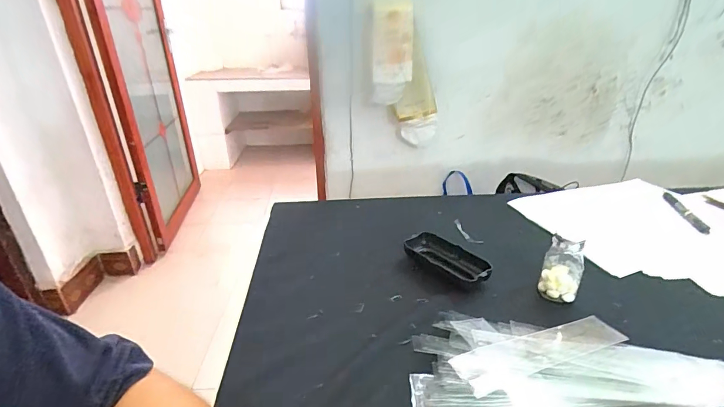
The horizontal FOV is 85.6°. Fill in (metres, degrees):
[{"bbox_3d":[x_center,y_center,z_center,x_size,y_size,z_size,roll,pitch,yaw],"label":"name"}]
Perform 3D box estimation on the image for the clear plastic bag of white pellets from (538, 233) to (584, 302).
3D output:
[{"bbox_3d":[0.222,0.073,0.432,0.038,0.073,0.027,9,31,19],"label":"clear plastic bag of white pellets"}]

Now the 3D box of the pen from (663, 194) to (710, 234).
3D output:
[{"bbox_3d":[0.495,0.012,0.599,0.018,0.010,0.118,2,29,6],"label":"pen"}]

